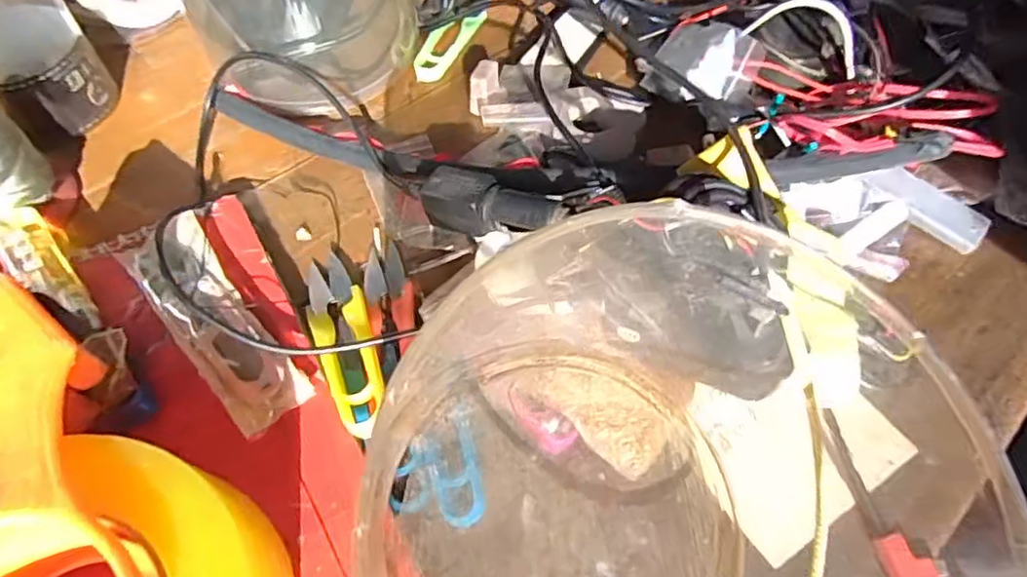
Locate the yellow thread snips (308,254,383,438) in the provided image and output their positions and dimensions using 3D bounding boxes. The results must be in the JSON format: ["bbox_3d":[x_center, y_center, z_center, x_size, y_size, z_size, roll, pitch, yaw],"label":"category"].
[{"bbox_3d":[-0.073,0.021,0.263,0.024,0.016,0.094,-17,61,-11],"label":"yellow thread snips"}]

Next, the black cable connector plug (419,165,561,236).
[{"bbox_3d":[-0.009,-0.037,0.268,0.063,0.020,0.022,11,58,26],"label":"black cable connector plug"}]

